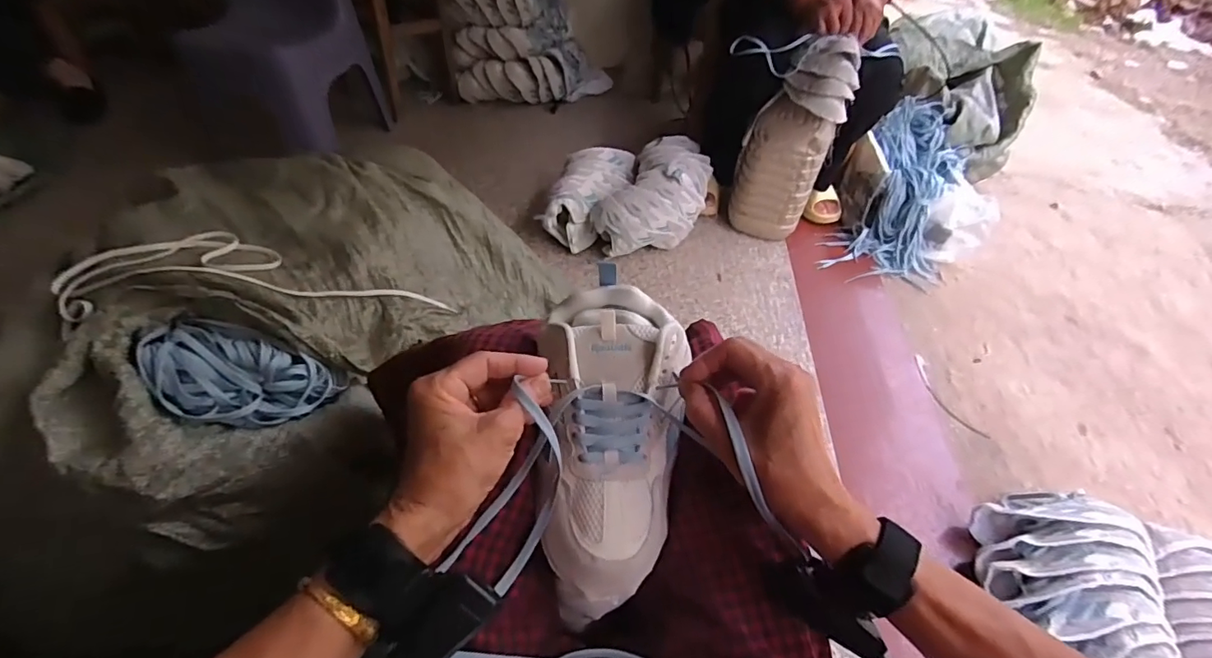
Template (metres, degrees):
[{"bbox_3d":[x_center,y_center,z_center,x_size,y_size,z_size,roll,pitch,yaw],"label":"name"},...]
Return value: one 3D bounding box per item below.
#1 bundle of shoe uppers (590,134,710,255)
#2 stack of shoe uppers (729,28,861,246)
[{"bbox_3d":[0.137,-0.342,1.301,0.241,0.179,0.407,16,47,10],"label":"bundle of shoe uppers"},{"bbox_3d":[0.411,-0.403,1.201,0.191,0.466,0.144,16,47,10],"label":"stack of shoe uppers"}]

